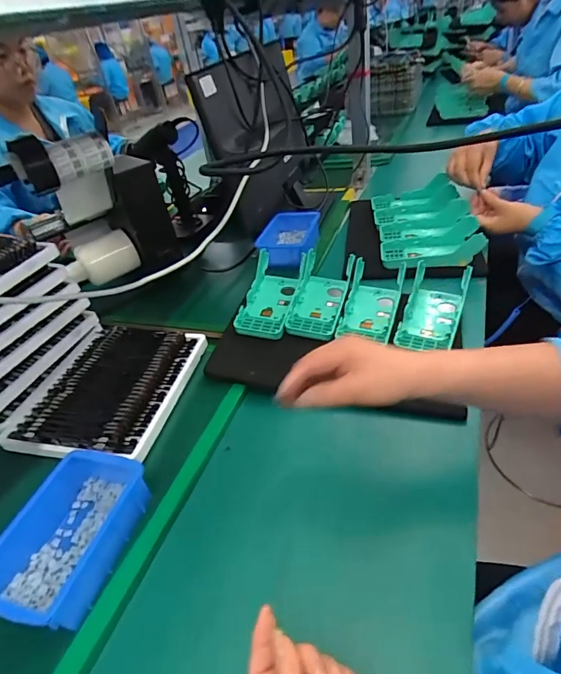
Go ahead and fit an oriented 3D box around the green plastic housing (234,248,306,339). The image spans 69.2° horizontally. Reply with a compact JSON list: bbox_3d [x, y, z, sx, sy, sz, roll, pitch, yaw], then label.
[{"bbox_3d":[-0.017,-0.070,0.650,0.093,0.040,0.177,2,48,14],"label":"green plastic housing"}]

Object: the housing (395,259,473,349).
[{"bbox_3d":[0.222,-0.045,0.592,0.076,0.072,0.137,12,36,28],"label":"housing"}]

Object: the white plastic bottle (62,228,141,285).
[{"bbox_3d":[-0.343,-0.147,0.759,0.125,0.073,0.086,-26,36,-28],"label":"white plastic bottle"}]

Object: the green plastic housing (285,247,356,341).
[{"bbox_3d":[0.062,-0.063,0.636,0.076,0.056,0.156,6,47,19],"label":"green plastic housing"}]

